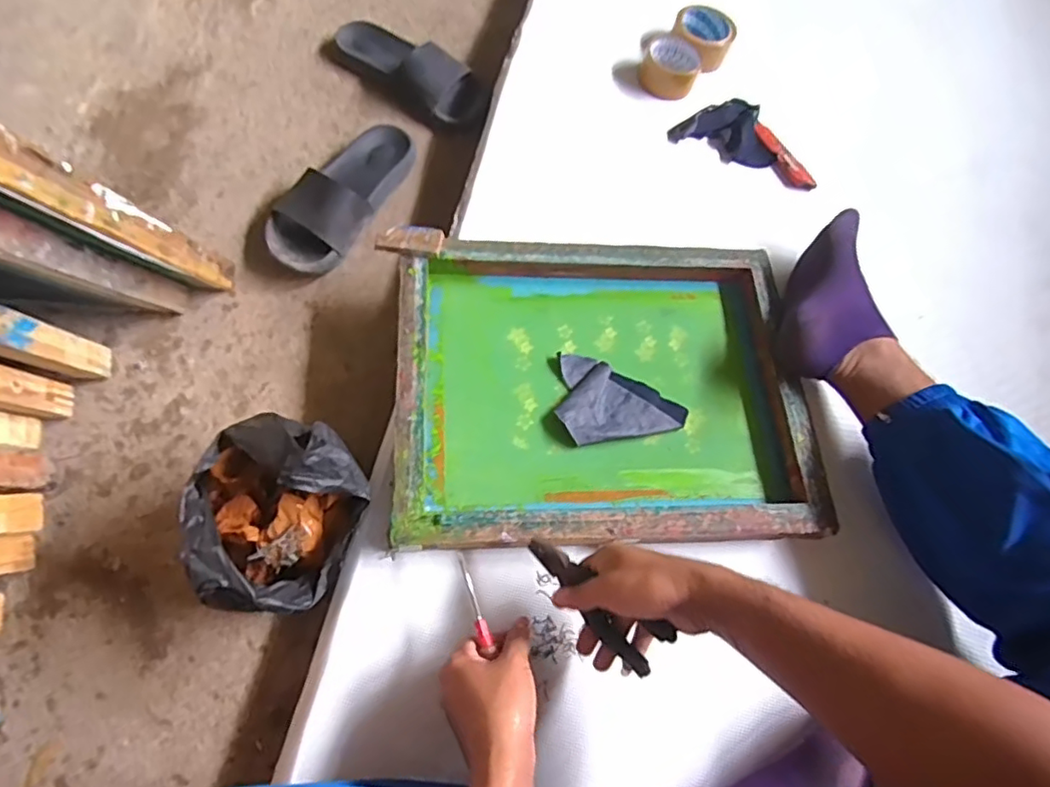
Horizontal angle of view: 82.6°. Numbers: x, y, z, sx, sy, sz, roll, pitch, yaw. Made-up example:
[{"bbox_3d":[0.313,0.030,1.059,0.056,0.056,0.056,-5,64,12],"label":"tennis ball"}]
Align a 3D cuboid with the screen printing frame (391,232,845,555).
[{"bbox_3d":[0.086,-0.019,0.680,0.450,0.050,0.368,-1,66,-7],"label":"screen printing frame"}]

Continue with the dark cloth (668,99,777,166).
[{"bbox_3d":[0.273,-0.355,0.836,0.134,0.028,0.104,-13,88,2],"label":"dark cloth"}]

